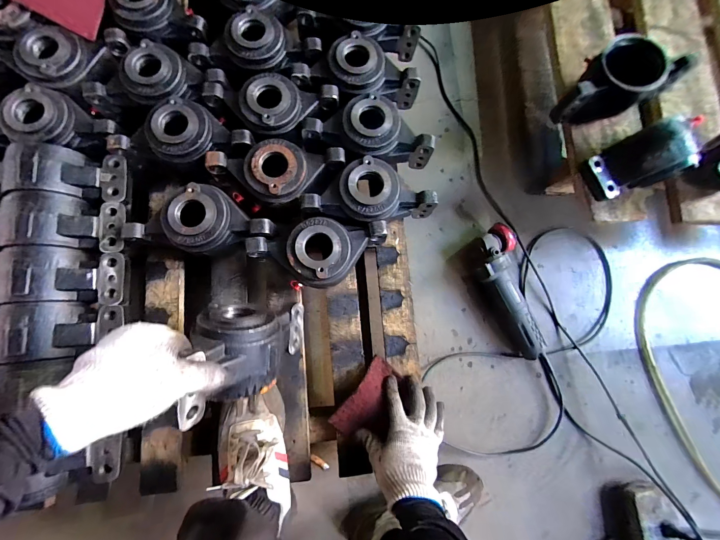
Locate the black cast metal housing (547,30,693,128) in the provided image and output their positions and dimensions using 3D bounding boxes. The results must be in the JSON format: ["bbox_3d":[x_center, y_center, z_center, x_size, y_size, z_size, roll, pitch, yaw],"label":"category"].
[{"bbox_3d":[0.455,-0.338,0.547,0.191,0.110,0.114,-32,85,-8],"label":"black cast metal housing"}]

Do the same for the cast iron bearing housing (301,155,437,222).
[{"bbox_3d":[0.021,-0.126,0.524,0.218,0.070,0.107,10,81,-2],"label":"cast iron bearing housing"}]

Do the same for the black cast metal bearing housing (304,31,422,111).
[{"bbox_3d":[0.003,-0.367,0.564,0.182,0.079,0.132,-16,83,-6],"label":"black cast metal bearing housing"}]

